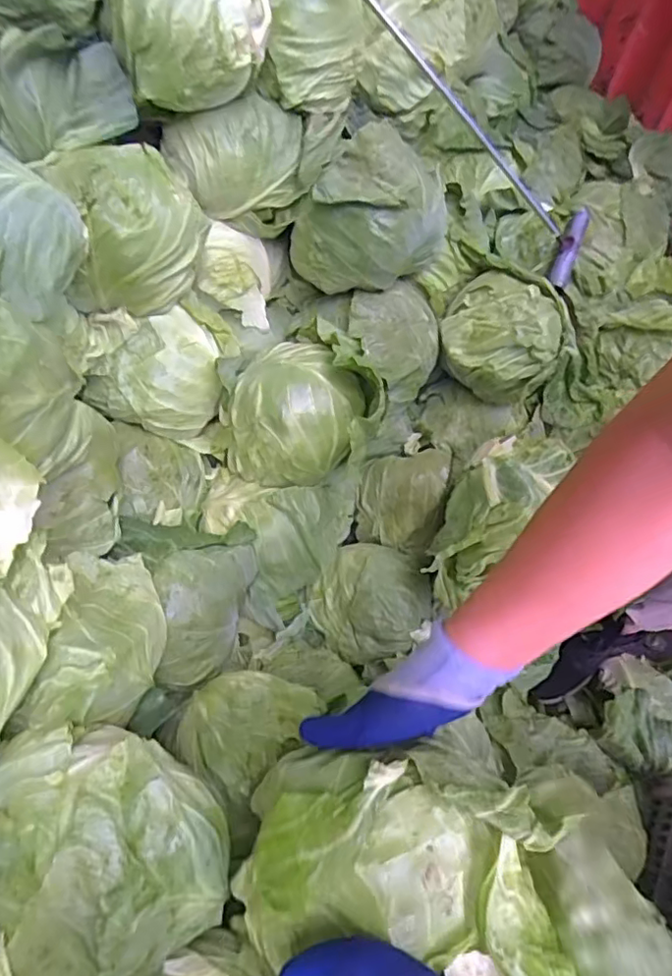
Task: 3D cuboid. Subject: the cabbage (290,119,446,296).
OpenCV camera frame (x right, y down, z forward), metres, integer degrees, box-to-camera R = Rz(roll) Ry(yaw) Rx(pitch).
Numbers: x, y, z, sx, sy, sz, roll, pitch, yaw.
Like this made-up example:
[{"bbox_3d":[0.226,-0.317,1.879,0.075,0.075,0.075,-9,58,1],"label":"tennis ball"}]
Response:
[{"bbox_3d":[0.045,-0.324,0.702,0.129,0.167,0.179,39,68,15],"label":"cabbage"}]

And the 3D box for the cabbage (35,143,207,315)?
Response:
[{"bbox_3d":[-0.211,-0.276,0.611,0.140,0.124,0.117,-23,67,-14],"label":"cabbage"}]

